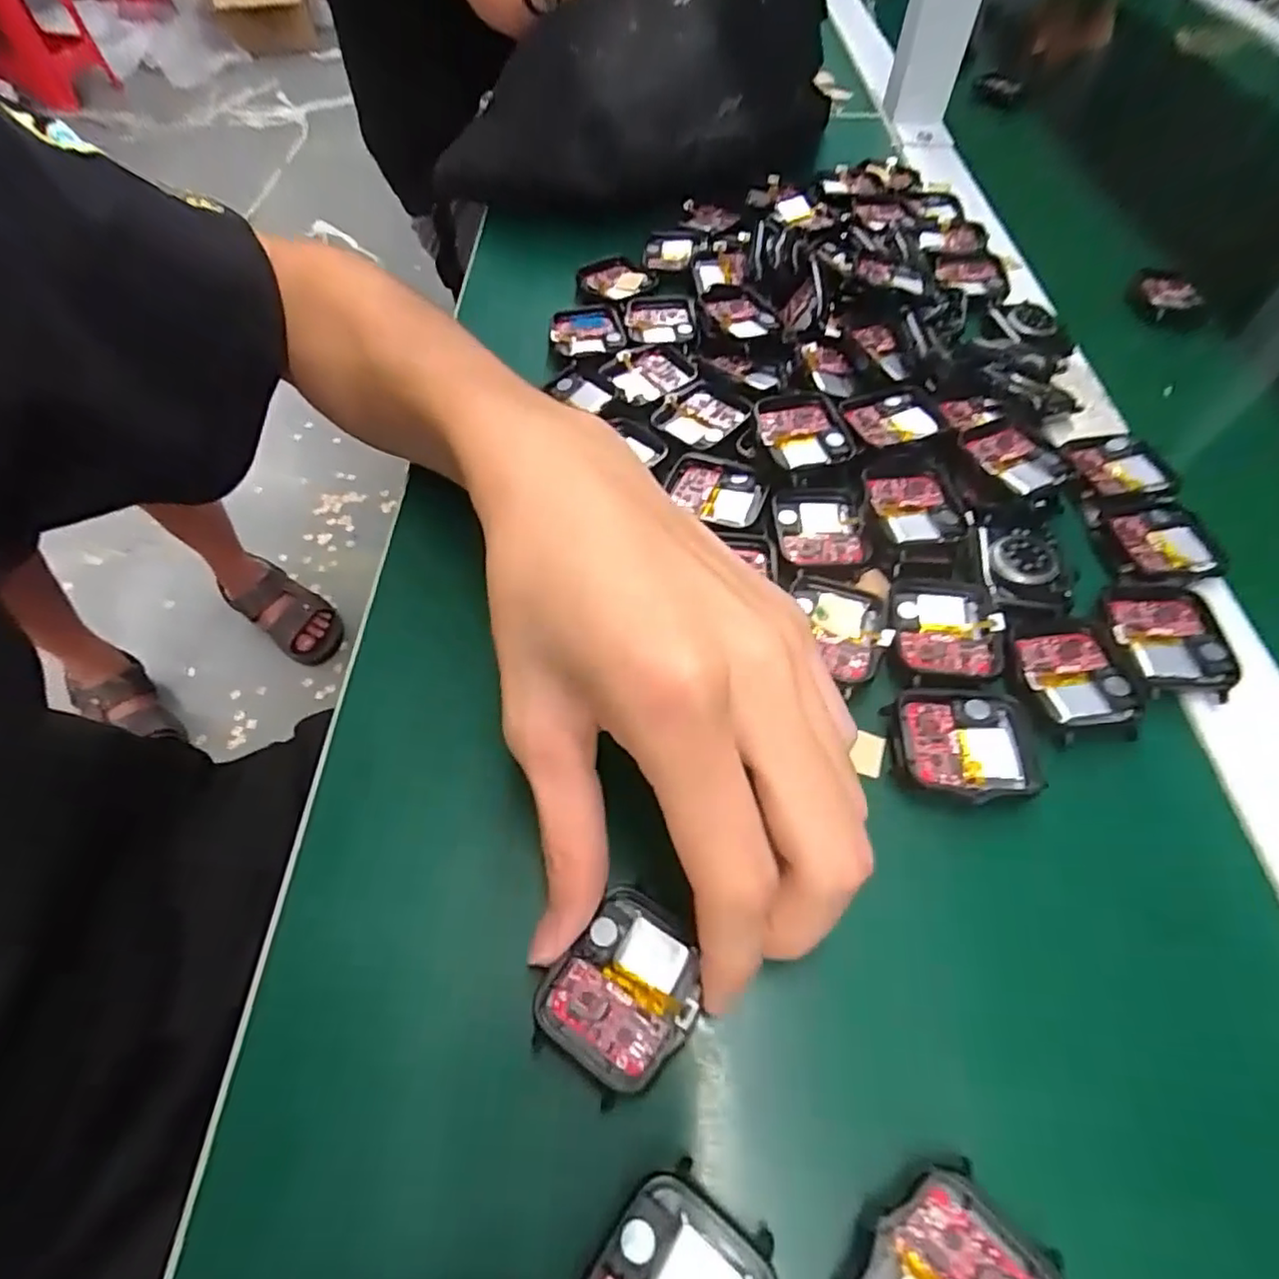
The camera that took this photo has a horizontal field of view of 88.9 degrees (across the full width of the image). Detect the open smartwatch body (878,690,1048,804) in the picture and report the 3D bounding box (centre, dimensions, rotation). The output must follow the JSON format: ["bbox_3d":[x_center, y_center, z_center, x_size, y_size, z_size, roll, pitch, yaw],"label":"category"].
[{"bbox_3d":[0.106,0.034,0.212,0.044,0.004,0.037,4,56,1],"label":"open smartwatch body"}]

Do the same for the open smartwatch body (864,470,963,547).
[{"bbox_3d":[0.109,-0.052,0.261,0.034,0.010,0.039,-1,56,-2],"label":"open smartwatch body"}]

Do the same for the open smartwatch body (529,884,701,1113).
[{"bbox_3d":[-0.003,0.094,0.174,0.037,0.009,0.044,33,64,21],"label":"open smartwatch body"}]

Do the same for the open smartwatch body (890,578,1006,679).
[{"bbox_3d":[0.111,-0.004,0.238,0.038,0.008,0.042,11,57,6],"label":"open smartwatch body"}]

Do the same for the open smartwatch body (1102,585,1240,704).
[{"bbox_3d":[0.189,-0.001,0.233,0.038,0.004,0.046,3,56,1],"label":"open smartwatch body"}]

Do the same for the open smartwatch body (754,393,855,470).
[{"bbox_3d":[0.070,-0.090,0.283,0.037,0.013,0.039,-6,57,-5],"label":"open smartwatch body"}]

